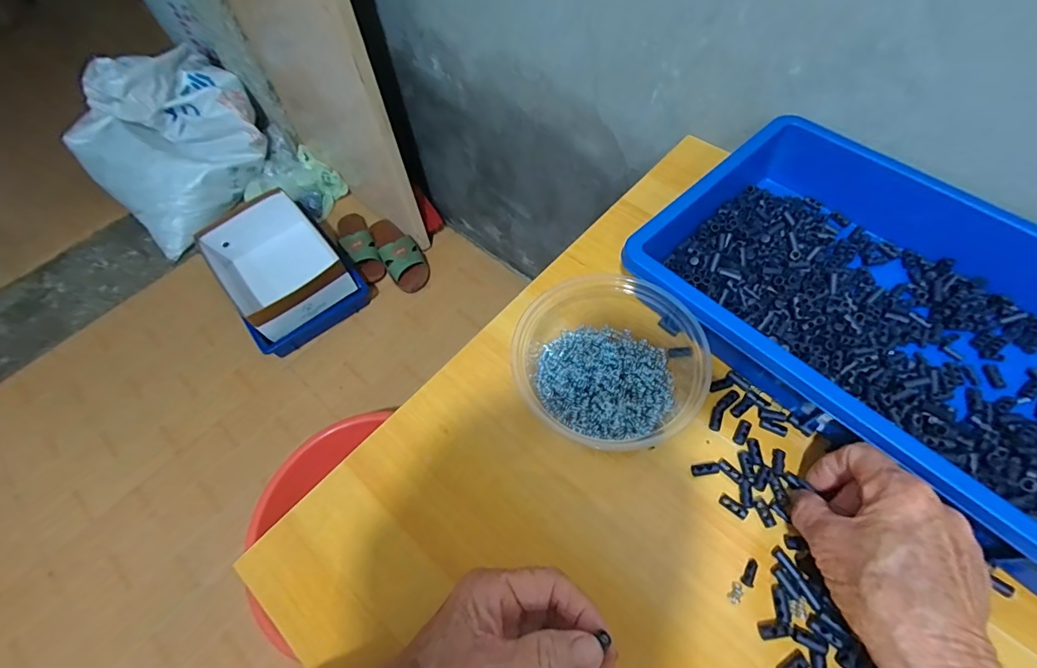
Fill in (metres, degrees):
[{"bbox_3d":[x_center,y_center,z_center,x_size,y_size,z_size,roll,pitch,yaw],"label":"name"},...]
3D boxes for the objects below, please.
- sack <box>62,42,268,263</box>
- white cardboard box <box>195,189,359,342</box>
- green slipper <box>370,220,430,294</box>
[{"bbox_3d":[-0.858,-0.484,1.162,0.320,0.298,0.409,40,70,22],"label":"sack"},{"bbox_3d":[-0.531,-0.152,1.026,0.232,0.106,0.313,-38,65,-16],"label":"white cardboard box"},{"bbox_3d":[-0.284,-0.194,1.082,0.091,0.057,0.205,-33,64,-14],"label":"green slipper"}]

